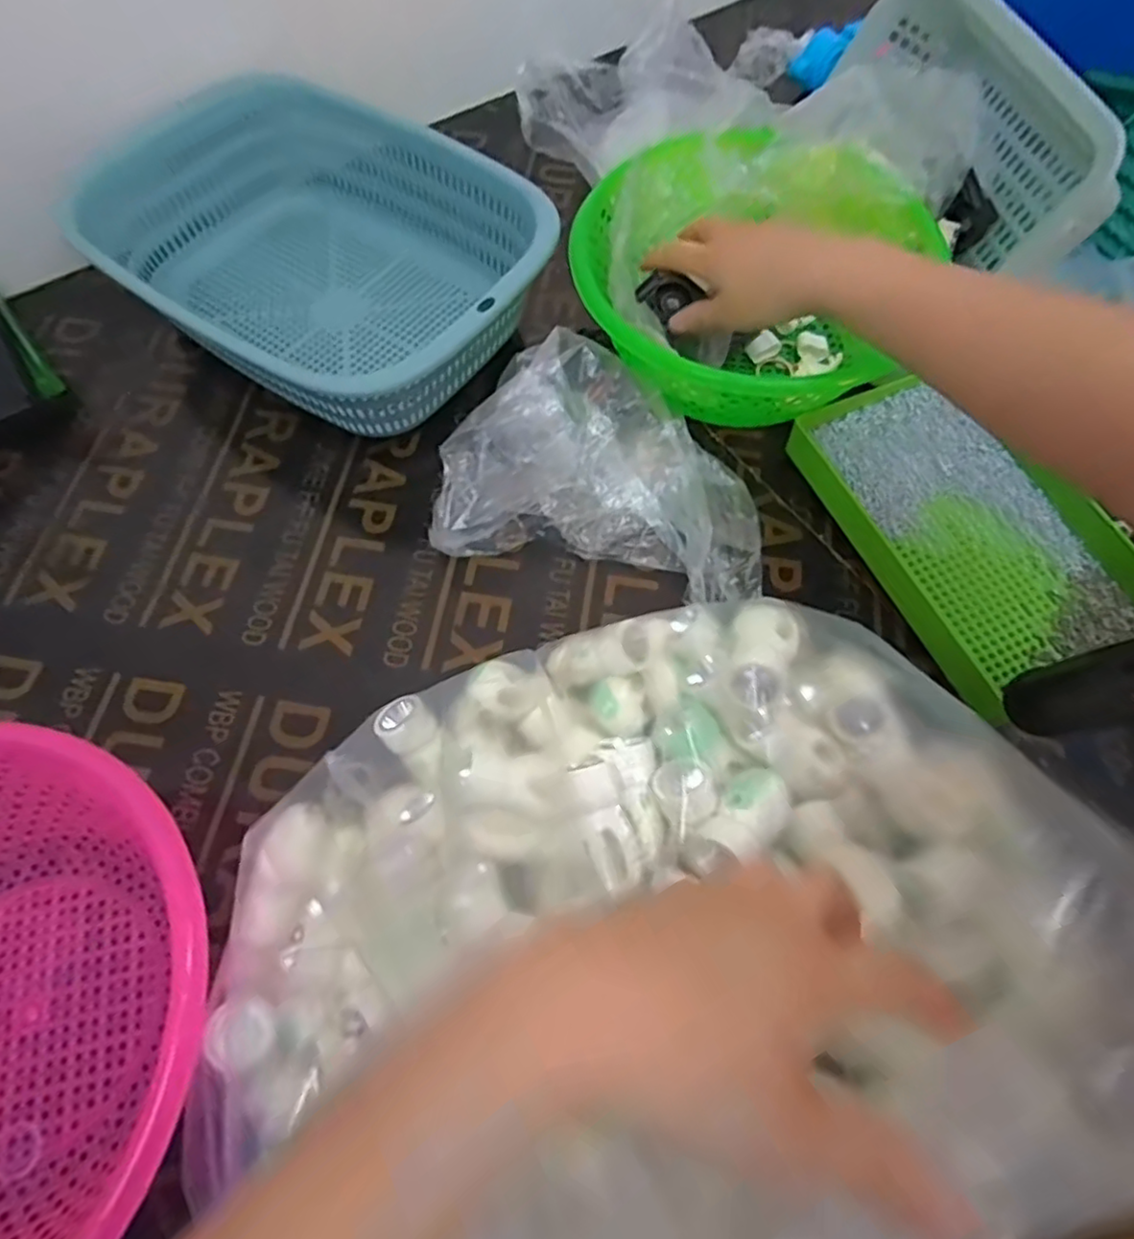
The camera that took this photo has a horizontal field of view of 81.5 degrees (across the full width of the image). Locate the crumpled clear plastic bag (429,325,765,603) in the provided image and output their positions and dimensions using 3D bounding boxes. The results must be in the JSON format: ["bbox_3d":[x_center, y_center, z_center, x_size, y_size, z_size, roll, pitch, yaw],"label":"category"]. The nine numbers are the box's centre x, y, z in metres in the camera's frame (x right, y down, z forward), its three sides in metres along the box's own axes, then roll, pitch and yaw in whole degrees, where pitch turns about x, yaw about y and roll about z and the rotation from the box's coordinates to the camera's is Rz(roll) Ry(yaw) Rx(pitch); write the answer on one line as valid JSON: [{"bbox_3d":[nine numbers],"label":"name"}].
[{"bbox_3d":[0.032,-0.104,0.453,0.216,0.077,0.141,11,67,4],"label":"crumpled clear plastic bag"}]

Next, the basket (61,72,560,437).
[{"bbox_3d":[-0.195,-0.282,0.524,0.344,0.092,0.243,33,70,13],"label":"basket"}]

